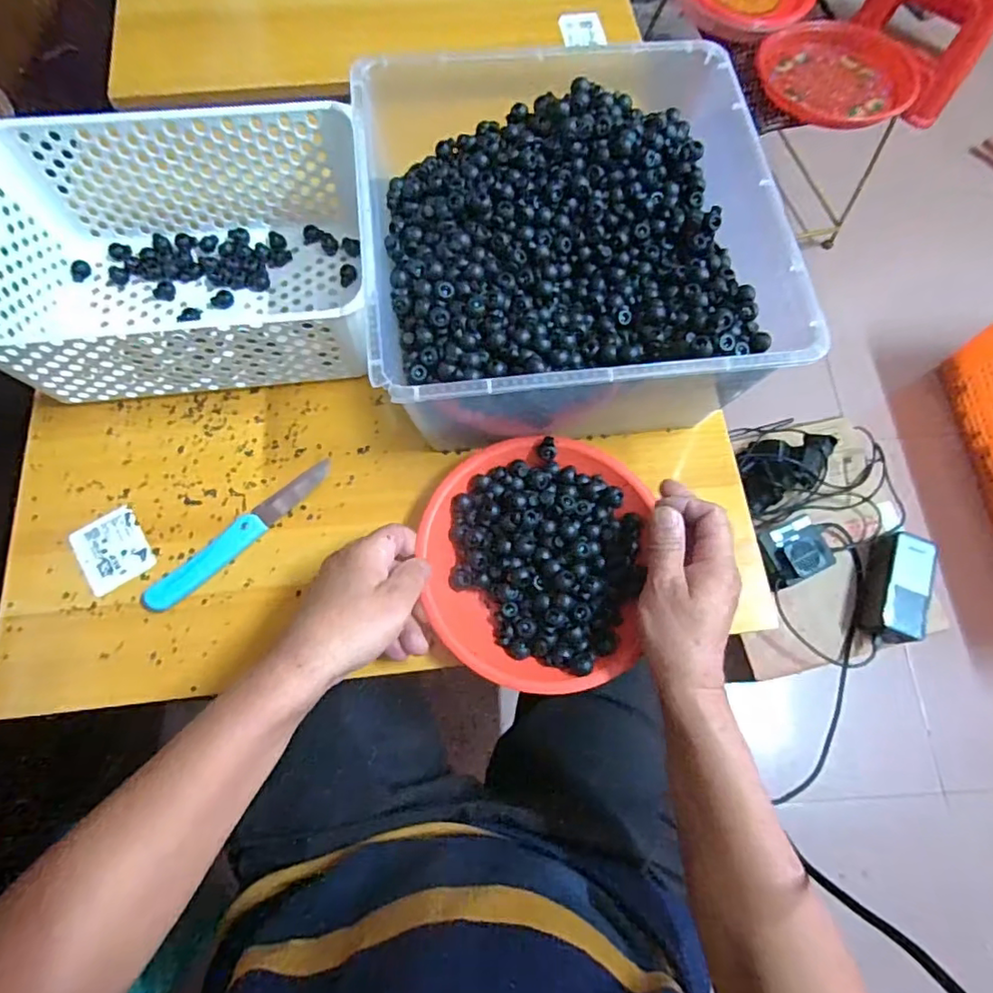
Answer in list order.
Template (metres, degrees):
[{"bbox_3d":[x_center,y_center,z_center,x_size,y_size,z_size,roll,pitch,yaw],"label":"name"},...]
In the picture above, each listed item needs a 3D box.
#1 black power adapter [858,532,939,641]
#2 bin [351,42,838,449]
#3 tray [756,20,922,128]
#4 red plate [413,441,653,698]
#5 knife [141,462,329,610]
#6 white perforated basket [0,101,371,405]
[{"bbox_3d":[0.504,0.111,0.715,0.059,0.047,0.136,16,71,4],"label":"black power adapter"},{"bbox_3d":[0.052,-0.192,0.468,0.288,0.135,0.299,-6,71,-4],"label":"bin"},{"bbox_3d":[0.541,-0.672,0.898,0.239,0.035,0.243,1,71,-2],"label":"tray"},{"bbox_3d":[0.028,0.047,0.439,0.167,0.031,0.188,8,71,1],"label":"red plate"},{"bbox_3d":[-0.204,0.027,0.457,0.027,0.011,0.169,43,75,12],"label":"knife"},{"bbox_3d":[-0.257,-0.196,0.478,0.303,0.111,0.209,-7,71,-4],"label":"white perforated basket"}]

